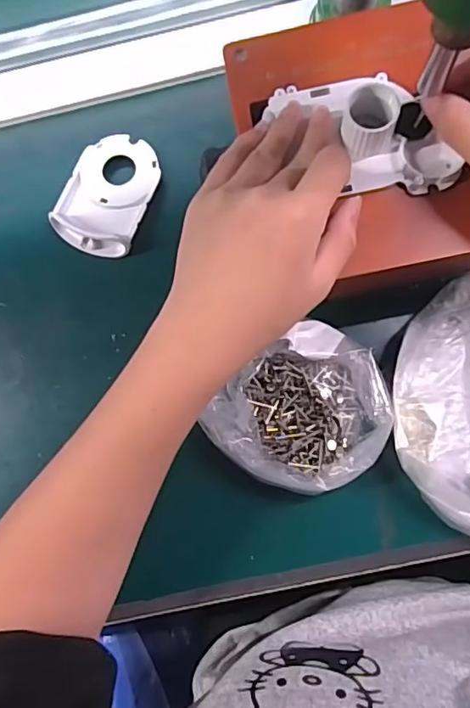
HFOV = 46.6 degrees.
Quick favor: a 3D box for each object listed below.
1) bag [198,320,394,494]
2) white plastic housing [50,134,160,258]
[{"bbox_3d":[0.045,0.035,0.332,0.096,0.030,0.096,35,85,9],"label":"bag"},{"bbox_3d":[-0.087,-0.110,0.372,0.057,0.013,0.083,21,83,7],"label":"white plastic housing"}]

